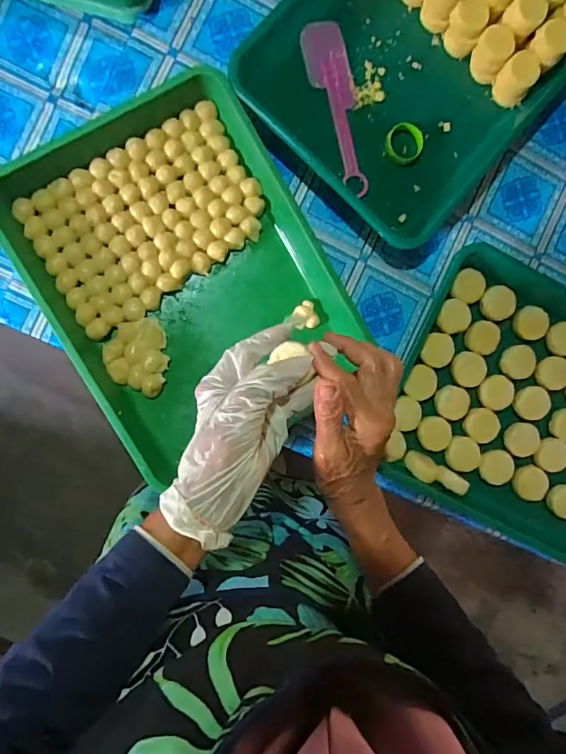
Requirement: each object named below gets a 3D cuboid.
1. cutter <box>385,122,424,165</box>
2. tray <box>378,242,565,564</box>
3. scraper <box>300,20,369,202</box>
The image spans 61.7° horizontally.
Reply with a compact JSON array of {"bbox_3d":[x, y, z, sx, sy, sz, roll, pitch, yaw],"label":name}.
[{"bbox_3d":[0.138,-0.265,0.536,0.043,0.012,0.040,0,91,-5],"label":"cutter"},{"bbox_3d":[0.320,0.044,0.553,0.392,0.040,0.301,25,89,-5],"label":"tray"},{"bbox_3d":[0.061,-0.300,0.534,0.048,0.007,0.193,-13,92,-5],"label":"scraper"}]

